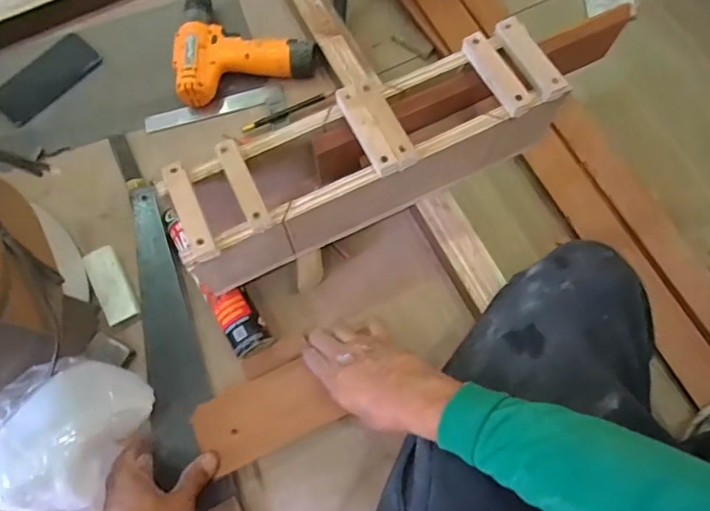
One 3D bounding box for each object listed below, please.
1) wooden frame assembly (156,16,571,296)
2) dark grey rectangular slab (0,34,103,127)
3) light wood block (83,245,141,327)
[{"bbox_3d":[0.015,-0.111,0.565,0.435,0.129,0.115,-27,74,-7],"label":"wooden frame assembly"},{"bbox_3d":[-0.461,-0.266,0.742,0.088,0.010,0.157,41,78,13],"label":"dark grey rectangular slab"},{"bbox_3d":[-0.312,0.037,0.639,0.042,0.014,0.105,-28,74,-7],"label":"light wood block"}]

